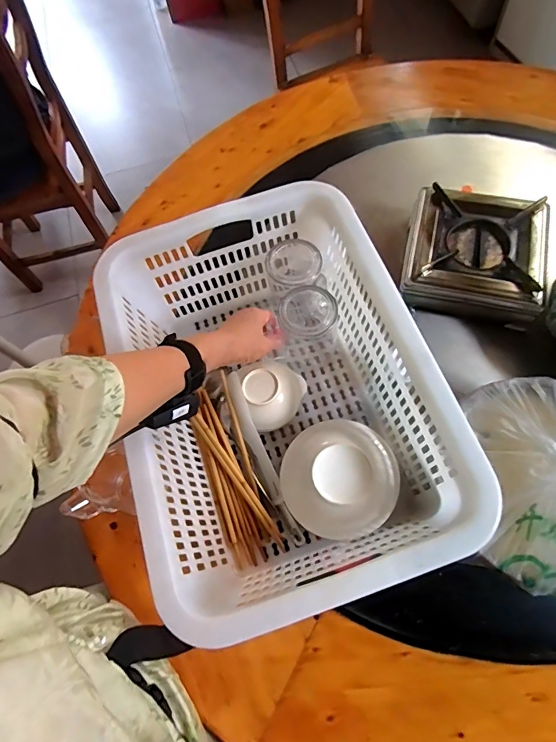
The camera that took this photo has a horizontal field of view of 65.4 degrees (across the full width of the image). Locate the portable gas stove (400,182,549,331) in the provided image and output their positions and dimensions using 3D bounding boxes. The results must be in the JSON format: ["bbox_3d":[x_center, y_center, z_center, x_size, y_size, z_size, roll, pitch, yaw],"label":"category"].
[{"bbox_3d":[0.311,-0.187,0.698,0.209,0.075,0.207,11,70,9],"label":"portable gas stove"}]

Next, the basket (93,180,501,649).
[{"bbox_3d":[-0.007,0.027,0.584,0.352,0.182,0.509,-19,67,-5],"label":"basket"}]

